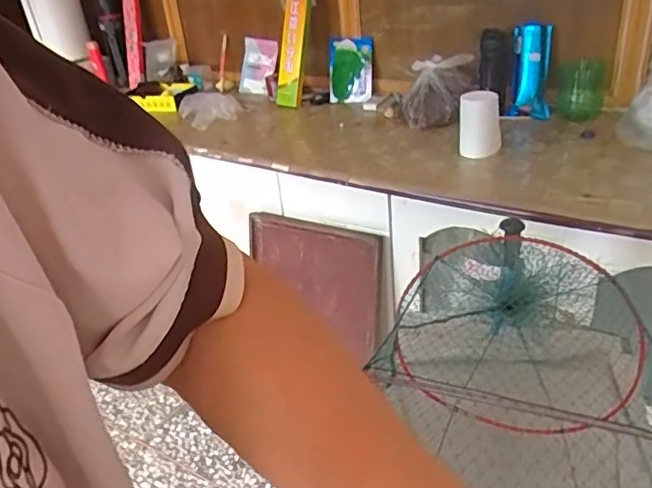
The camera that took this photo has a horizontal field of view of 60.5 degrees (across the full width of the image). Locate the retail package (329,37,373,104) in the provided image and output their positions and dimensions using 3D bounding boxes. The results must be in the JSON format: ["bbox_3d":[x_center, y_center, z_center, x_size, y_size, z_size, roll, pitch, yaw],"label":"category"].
[{"bbox_3d":[0.067,-0.489,1.579,0.140,0.173,0.031,10,24,29],"label":"retail package"}]

